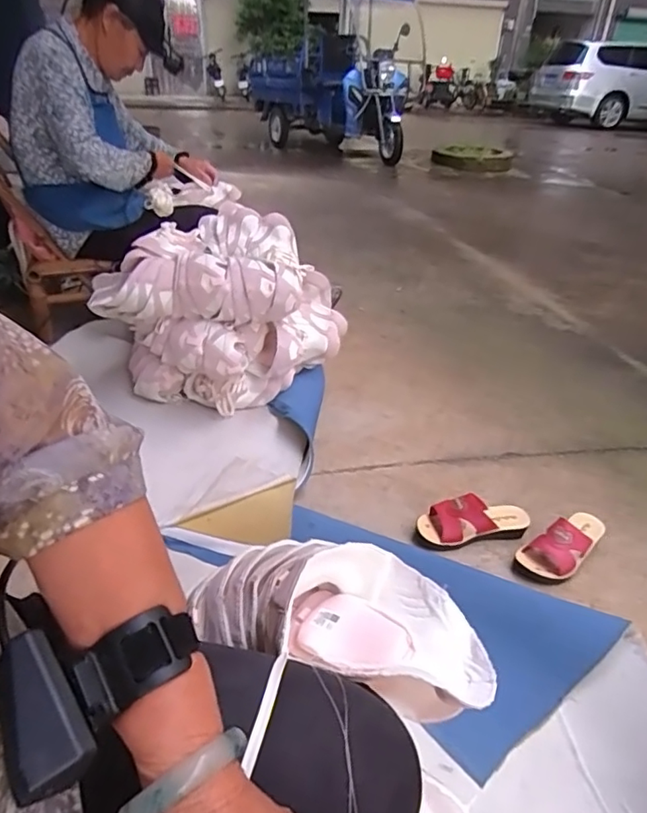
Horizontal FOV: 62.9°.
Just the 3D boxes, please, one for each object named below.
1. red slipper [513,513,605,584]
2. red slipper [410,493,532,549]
[{"bbox_3d":[0.458,0.255,0.991,0.213,0.077,0.080,-16,38,-30],"label":"red slipper"},{"bbox_3d":[0.291,0.218,1.020,0.220,0.069,0.079,-2,33,-11],"label":"red slipper"}]

